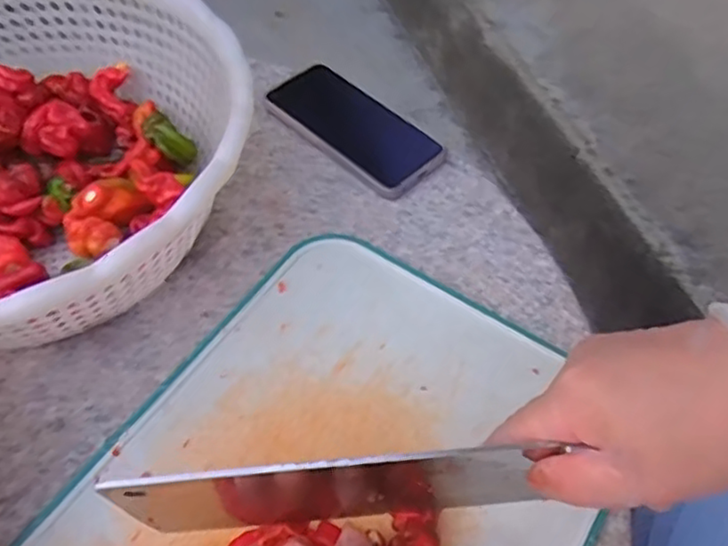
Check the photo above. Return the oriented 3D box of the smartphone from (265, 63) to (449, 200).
[{"bbox_3d":[-0.010,-0.128,0.581,0.157,0.014,0.076,38,61,22],"label":"smartphone"}]

